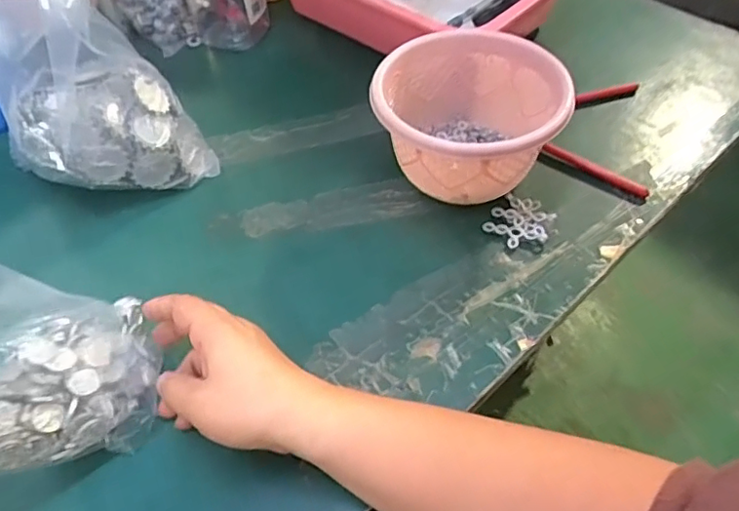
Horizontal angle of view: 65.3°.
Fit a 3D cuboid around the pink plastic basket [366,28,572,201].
[{"bbox_3d":[0.079,-0.102,0.463,0.137,0.095,0.123,19,54,16],"label":"pink plastic basket"}]

